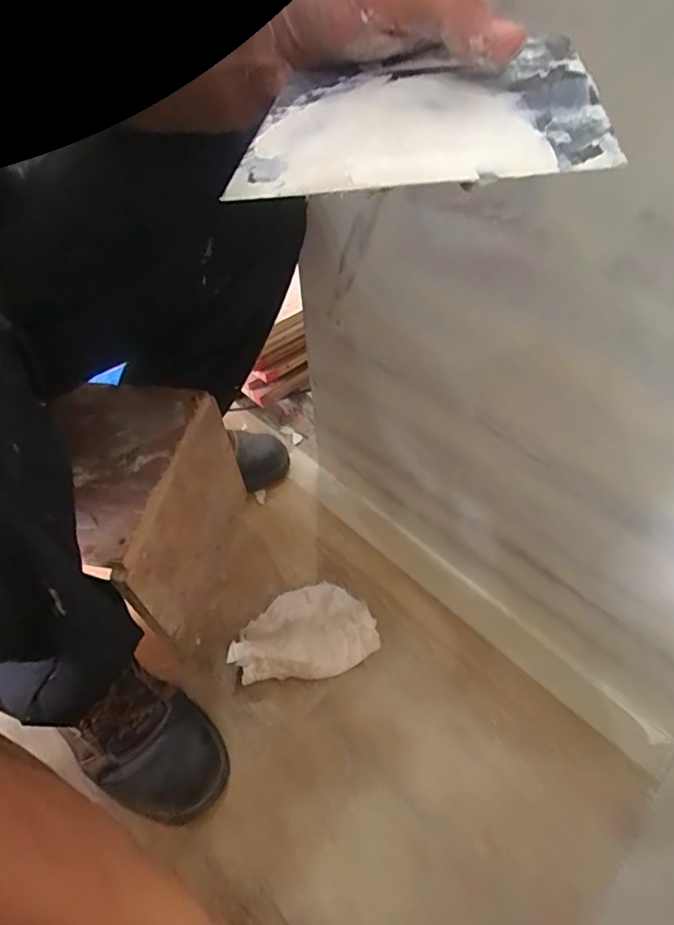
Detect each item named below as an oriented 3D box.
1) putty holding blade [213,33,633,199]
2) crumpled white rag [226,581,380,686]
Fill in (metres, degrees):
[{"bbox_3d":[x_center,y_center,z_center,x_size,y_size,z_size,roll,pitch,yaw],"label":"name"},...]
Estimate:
[{"bbox_3d":[0.032,-0.139,0.200,0.136,0.004,0.088,4,63,14],"label":"putty holding blade"},{"bbox_3d":[-0.039,0.187,0.577,0.162,0.057,0.114,-12,49,-8],"label":"crumpled white rag"}]

